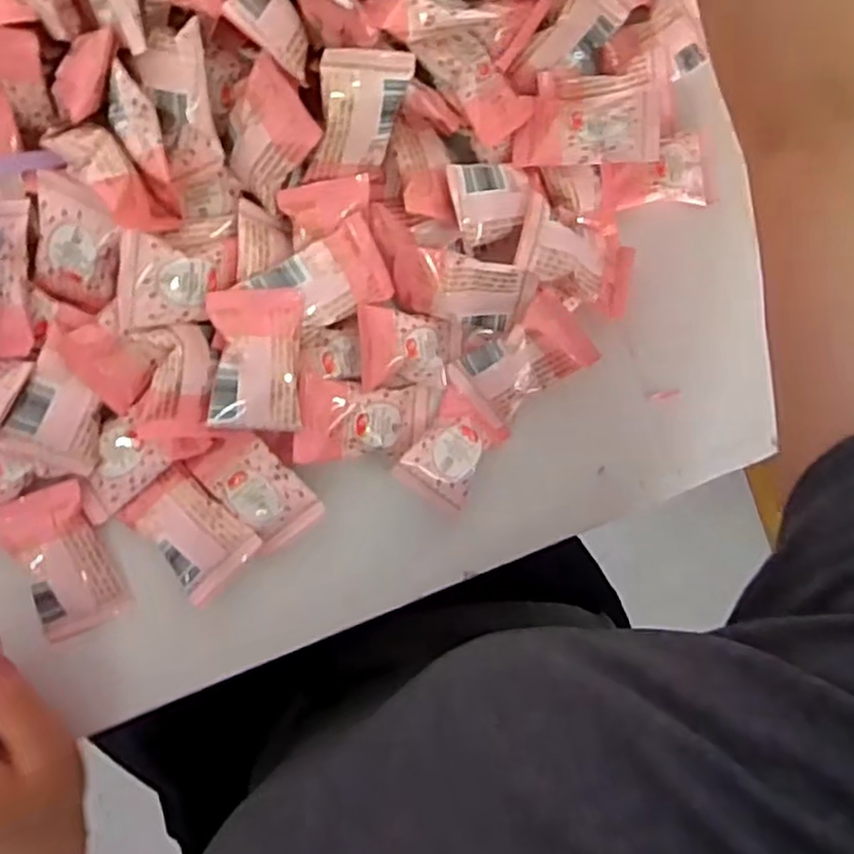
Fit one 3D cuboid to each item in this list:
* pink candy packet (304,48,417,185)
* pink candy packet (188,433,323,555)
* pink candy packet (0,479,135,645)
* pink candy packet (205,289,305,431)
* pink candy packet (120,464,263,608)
[{"bbox_3d":[-0.029,-0.133,0.322,0.039,0.009,0.057,-11,138,-27],"label":"pink candy packet"},{"bbox_3d":[-0.080,0.030,0.352,0.037,0.012,0.056,-38,96,-6],"label":"pink candy packet"},{"bbox_3d":[-0.169,0.063,0.343,0.040,0.015,0.069,-21,94,-8],"label":"pink candy packet"},{"bbox_3d":[-0.077,-0.030,0.334,0.040,0.022,0.061,1,91,-9],"label":"pink candy packet"},{"bbox_3d":[-0.111,0.049,0.353,0.040,0.018,0.056,-41,97,-6],"label":"pink candy packet"}]

